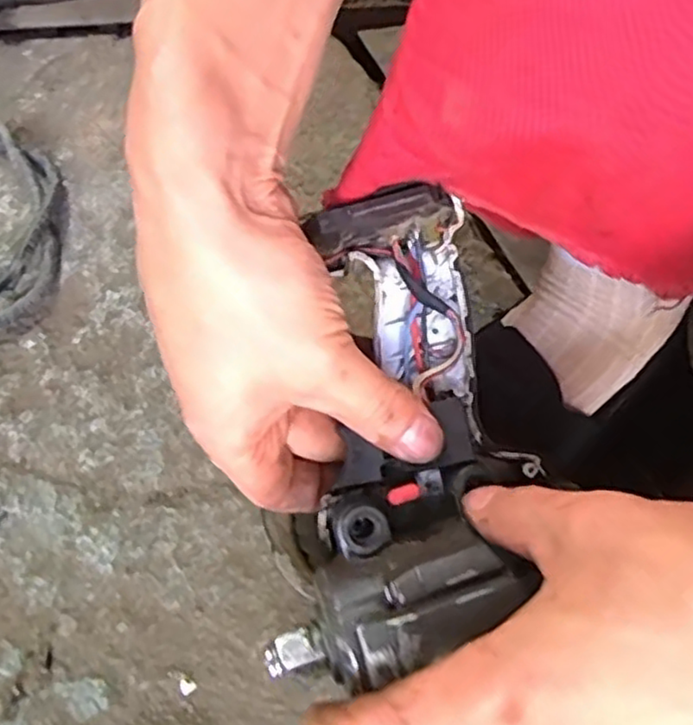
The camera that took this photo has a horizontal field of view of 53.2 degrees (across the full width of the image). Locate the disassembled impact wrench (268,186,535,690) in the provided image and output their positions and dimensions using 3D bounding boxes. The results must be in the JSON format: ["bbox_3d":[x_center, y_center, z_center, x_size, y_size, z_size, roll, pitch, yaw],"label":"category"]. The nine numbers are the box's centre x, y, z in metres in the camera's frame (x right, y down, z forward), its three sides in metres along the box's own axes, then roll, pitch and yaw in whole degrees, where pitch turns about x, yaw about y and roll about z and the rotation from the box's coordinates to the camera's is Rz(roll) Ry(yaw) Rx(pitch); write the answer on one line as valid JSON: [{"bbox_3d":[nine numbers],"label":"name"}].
[{"bbox_3d":[0.022,0.026,0.274,0.089,0.063,0.183,3,72,1],"label":"disassembled impact wrench"}]

